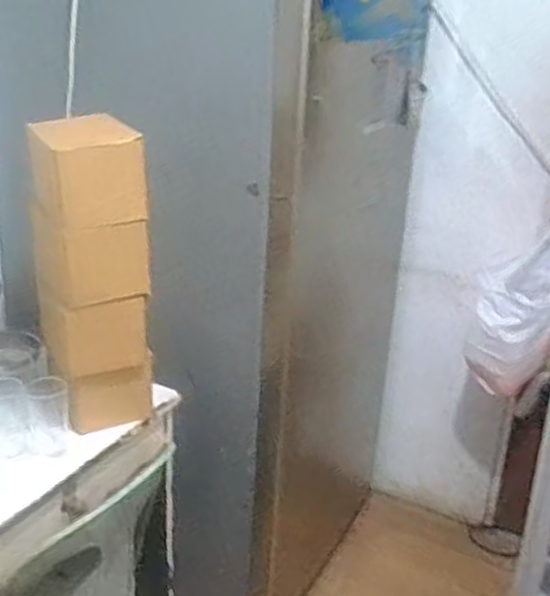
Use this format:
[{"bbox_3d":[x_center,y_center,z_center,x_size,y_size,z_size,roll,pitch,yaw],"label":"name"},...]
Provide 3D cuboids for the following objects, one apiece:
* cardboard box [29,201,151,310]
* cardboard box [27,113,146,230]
[{"bbox_3d":[-0.308,-0.078,1.195,0.159,0.132,0.163,-8,25,-25],"label":"cardboard box"},{"bbox_3d":[-0.294,-0.195,1.117,0.151,0.141,0.156,-13,28,-34],"label":"cardboard box"}]

